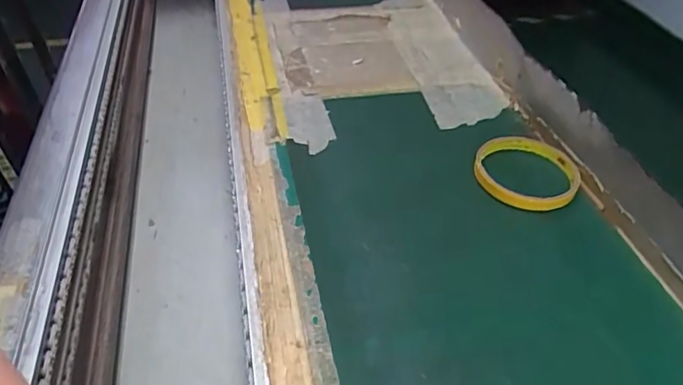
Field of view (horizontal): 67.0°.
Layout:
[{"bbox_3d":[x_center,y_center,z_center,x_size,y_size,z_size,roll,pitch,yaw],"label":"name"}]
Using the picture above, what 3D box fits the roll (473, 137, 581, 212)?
[{"bbox_3d":[0.156,-0.017,0.435,0.082,0.017,0.086,1,44,-1],"label":"roll"}]

